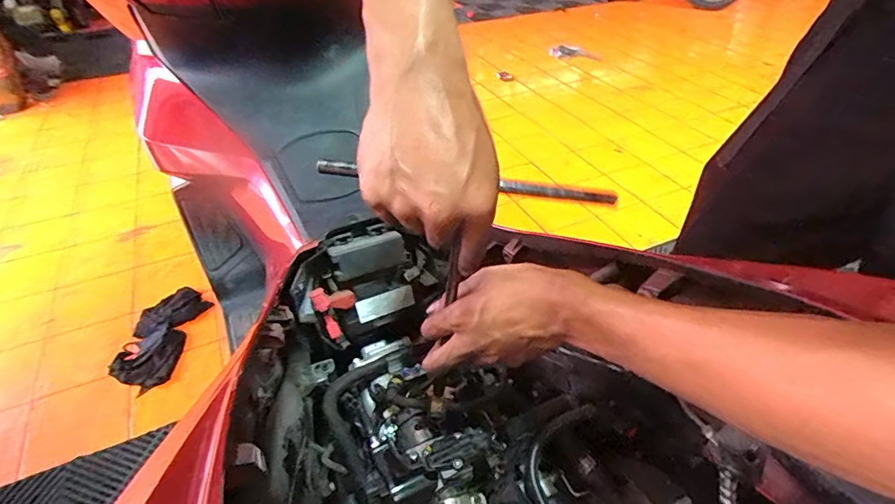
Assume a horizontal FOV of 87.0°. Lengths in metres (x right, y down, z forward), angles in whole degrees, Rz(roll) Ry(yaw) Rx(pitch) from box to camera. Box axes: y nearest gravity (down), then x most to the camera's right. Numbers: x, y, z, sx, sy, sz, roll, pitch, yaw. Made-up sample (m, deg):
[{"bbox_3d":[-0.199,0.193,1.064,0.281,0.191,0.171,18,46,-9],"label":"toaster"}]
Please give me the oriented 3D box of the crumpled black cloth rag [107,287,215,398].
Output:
[{"bbox_3d":[-0.738,0.206,1.220,0.186,0.048,0.311,3,41,4],"label":"crumpled black cloth rag"}]

